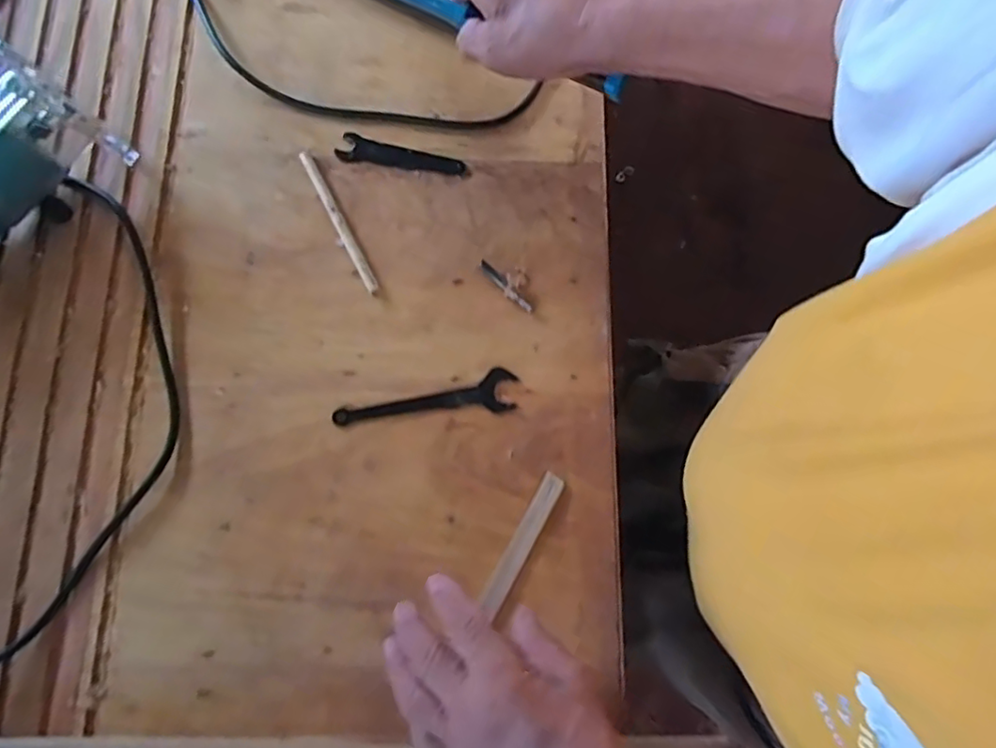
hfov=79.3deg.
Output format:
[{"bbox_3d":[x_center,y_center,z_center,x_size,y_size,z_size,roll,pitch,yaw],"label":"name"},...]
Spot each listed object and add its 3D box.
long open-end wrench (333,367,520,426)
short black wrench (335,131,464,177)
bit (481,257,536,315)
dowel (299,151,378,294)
[{"bbox_3d":[-0.058,0.024,0.489,0.148,0.004,0.035,-10,78,-4],"label":"long open-end wrench"},{"bbox_3d":[-0.086,-0.192,0.537,0.112,0.004,0.026,15,77,2],"label":"short black wrench"},{"bbox_3d":[0.006,-0.074,0.510,0.011,0.007,0.060,-42,82,-10],"label":"bit"},{"bbox_3d":[-0.138,-0.132,0.519,0.010,0.007,0.144,-27,79,-7],"label":"dowel"}]

